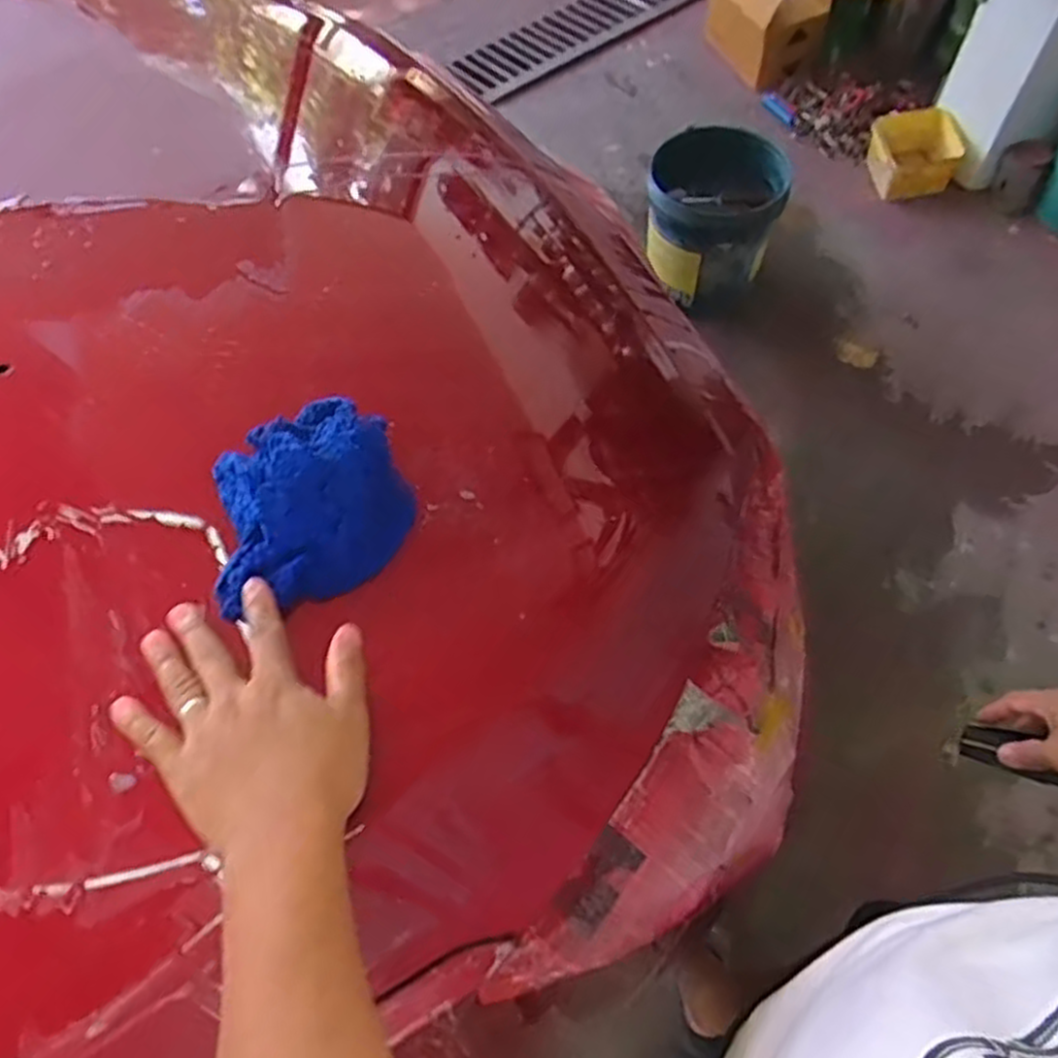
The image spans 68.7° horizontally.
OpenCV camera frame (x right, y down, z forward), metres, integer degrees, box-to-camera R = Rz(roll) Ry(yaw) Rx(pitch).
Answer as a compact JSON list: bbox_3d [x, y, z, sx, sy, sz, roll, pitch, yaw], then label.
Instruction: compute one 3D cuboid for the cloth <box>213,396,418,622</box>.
[{"bbox_3d":[-0.159,-0.023,0.568,0.130,0.065,0.168,-10,62,-3],"label":"cloth"}]

